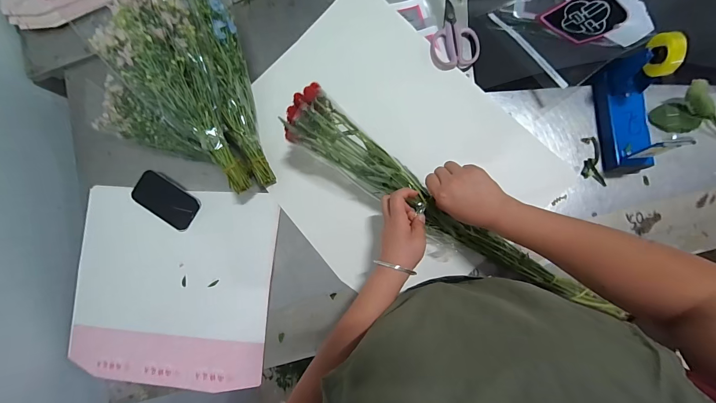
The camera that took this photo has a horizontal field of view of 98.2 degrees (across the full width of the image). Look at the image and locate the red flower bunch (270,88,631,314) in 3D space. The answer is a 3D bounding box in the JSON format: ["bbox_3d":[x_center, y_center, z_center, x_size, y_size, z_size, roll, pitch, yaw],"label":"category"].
[{"bbox_3d":[0.138,0.009,0.528,0.597,0.067,0.084,34,89,0],"label":"red flower bunch"}]

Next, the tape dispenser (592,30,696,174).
[{"bbox_3d":[0.465,-0.152,0.504,0.060,0.126,0.191,-3,84,7],"label":"tape dispenser"}]

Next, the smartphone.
[{"bbox_3d":[-0.416,-0.006,0.664,0.156,0.010,0.078,32,89,9],"label":"smartphone"}]

